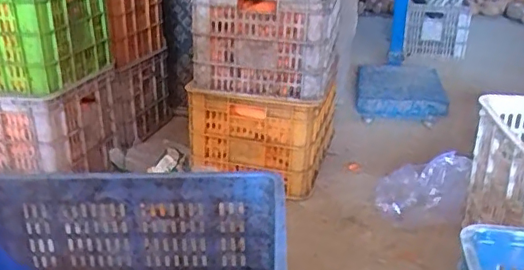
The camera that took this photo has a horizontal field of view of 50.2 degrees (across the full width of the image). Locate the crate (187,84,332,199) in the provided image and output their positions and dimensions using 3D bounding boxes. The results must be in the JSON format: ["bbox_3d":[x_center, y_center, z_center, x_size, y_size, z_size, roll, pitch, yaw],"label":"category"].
[{"bbox_3d":[0.017,-0.047,1.648,0.379,0.252,0.469,3,21,8],"label":"crate"}]

